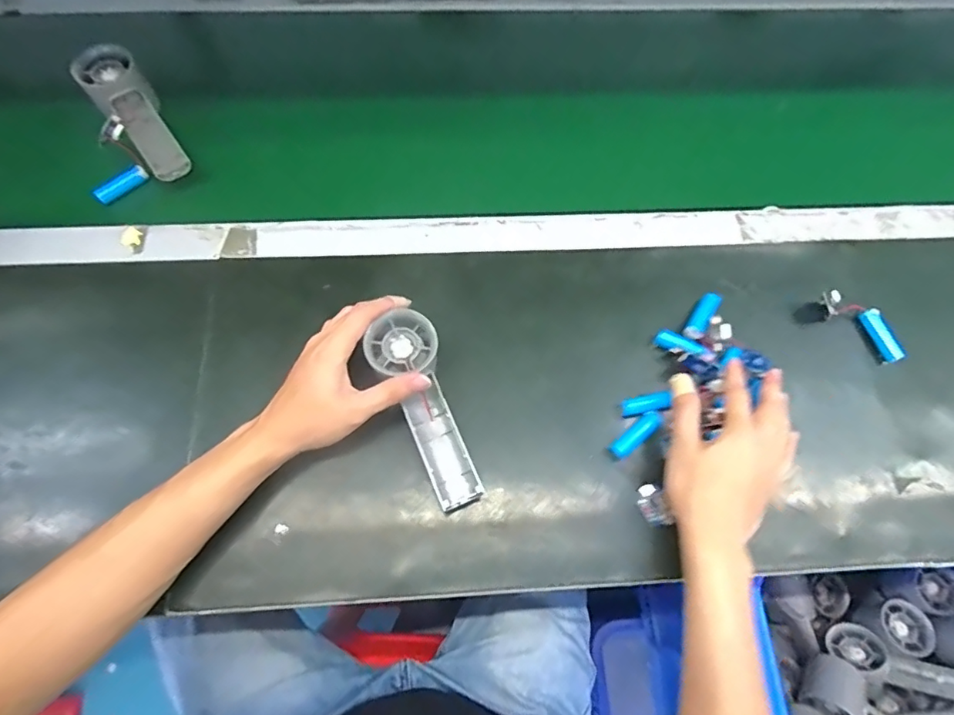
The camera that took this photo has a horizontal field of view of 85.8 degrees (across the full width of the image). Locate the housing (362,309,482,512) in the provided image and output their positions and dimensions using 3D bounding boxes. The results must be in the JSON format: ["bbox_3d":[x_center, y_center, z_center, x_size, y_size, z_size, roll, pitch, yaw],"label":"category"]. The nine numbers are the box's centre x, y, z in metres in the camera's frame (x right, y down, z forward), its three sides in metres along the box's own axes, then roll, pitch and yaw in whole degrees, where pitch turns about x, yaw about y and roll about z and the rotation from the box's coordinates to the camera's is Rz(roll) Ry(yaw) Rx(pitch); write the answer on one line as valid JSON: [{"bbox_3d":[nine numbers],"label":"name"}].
[{"bbox_3d":[-0.040,0.041,0.407,0.051,0.025,0.157,-21,84,-8],"label":"housing"}]

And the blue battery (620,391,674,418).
[{"bbox_3d":[0.145,0.042,0.446,0.040,0.015,0.016,-9,71,-4],"label":"blue battery"}]

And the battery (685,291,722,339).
[{"bbox_3d":[0.210,-0.041,0.473,0.018,0.014,0.059,36,61,11],"label":"battery"}]

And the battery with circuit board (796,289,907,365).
[{"bbox_3d":[0.352,-0.032,0.475,0.090,0.027,0.035,32,73,10],"label":"battery with circuit board"}]

